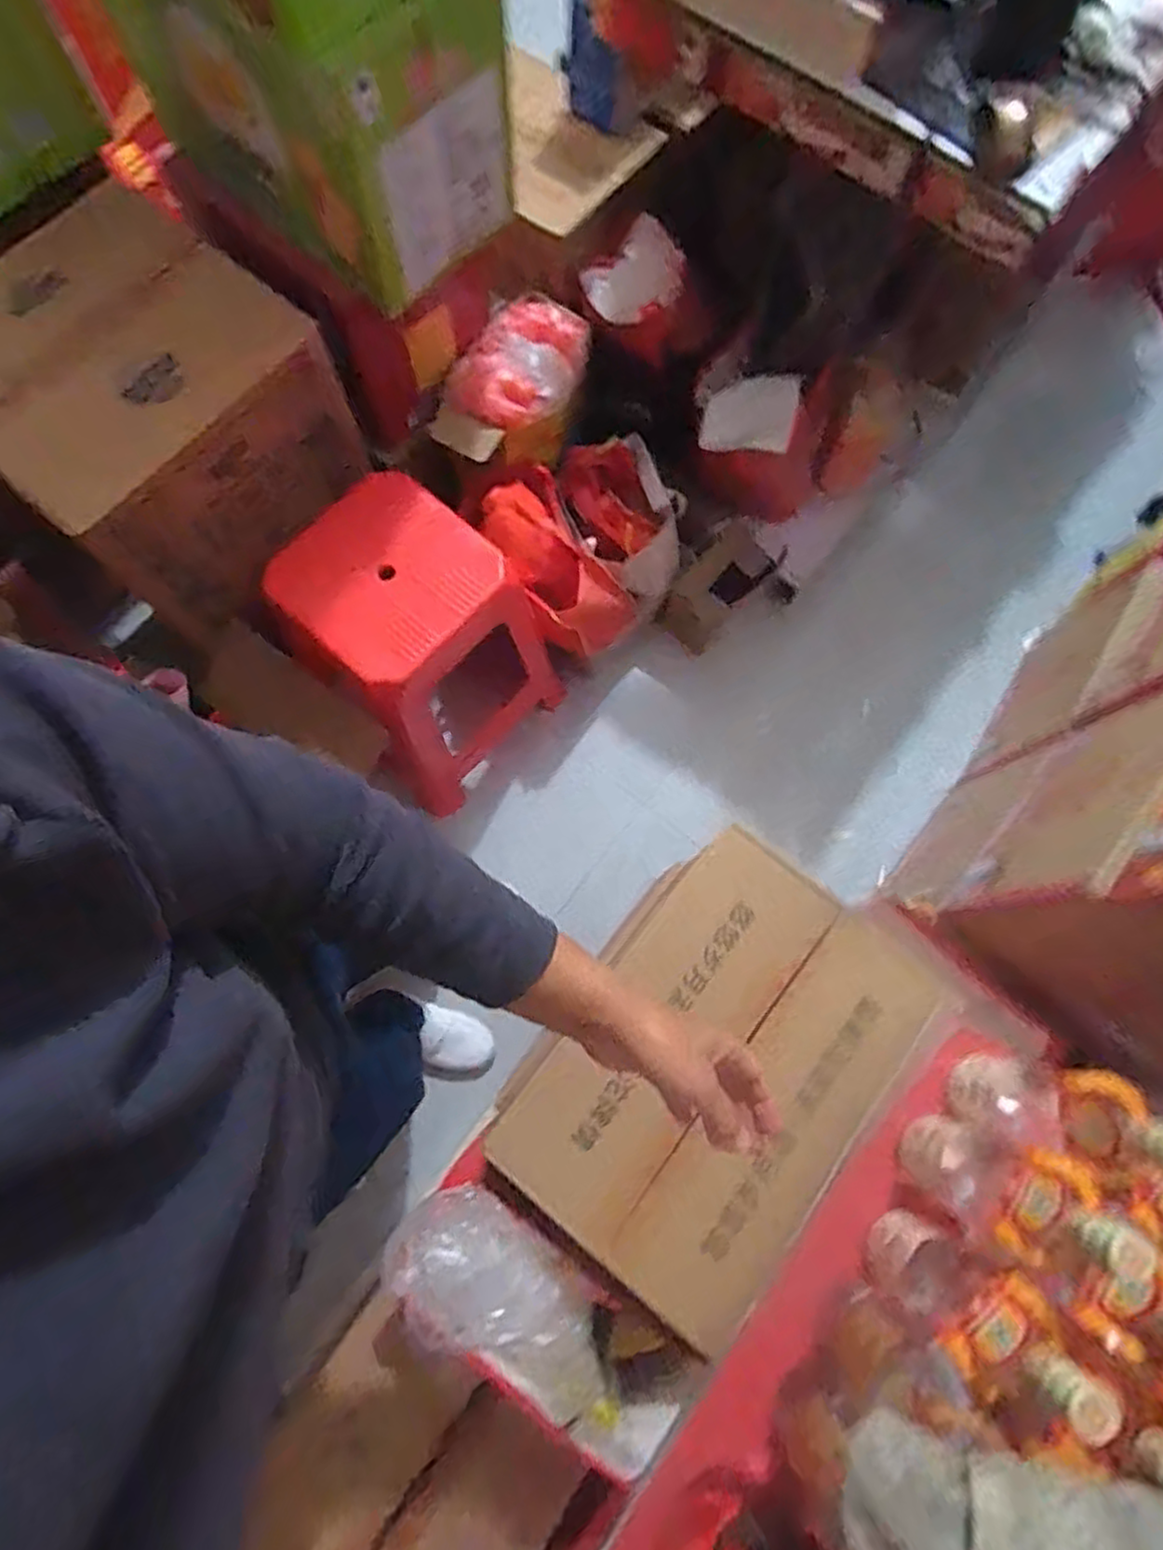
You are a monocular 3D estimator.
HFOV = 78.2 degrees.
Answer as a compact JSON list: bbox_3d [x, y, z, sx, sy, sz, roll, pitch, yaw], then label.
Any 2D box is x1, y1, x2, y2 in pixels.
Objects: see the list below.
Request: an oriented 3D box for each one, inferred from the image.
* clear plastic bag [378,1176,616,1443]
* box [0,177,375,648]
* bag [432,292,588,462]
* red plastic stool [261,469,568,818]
[{"bbox_3d":[-0.064,0.567,0.744,0.134,0.079,0.314,-42,100,-11],"label":"clear plastic bag"},{"bbox_3d":[-0.583,-0.476,0.963,0.378,0.256,0.392,38,77,8],"label":"box"},{"bbox_3d":[-0.109,-0.647,1.169,0.164,0.076,0.320,39,78,9],"label":"bag"},{"bbox_3d":[-0.252,-0.213,1.164,0.318,0.401,0.296,42,78,9],"label":"red plastic stool"}]

